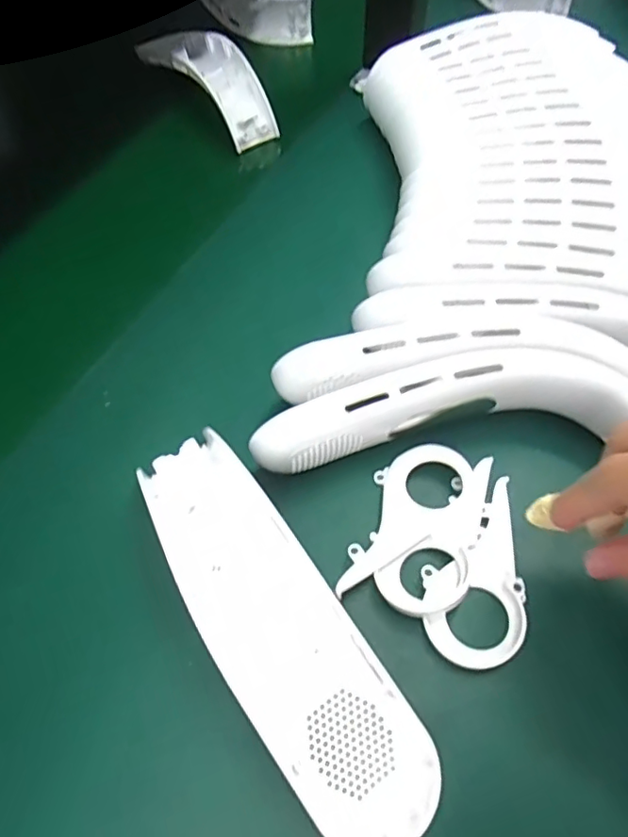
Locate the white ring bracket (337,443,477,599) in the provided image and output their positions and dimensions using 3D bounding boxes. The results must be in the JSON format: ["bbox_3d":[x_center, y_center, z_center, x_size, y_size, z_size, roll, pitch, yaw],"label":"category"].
[{"bbox_3d":[0.040,0.044,0.284,0.088,0.008,0.045,-27,59,-16],"label":"white ring bracket"}]

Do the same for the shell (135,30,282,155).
[{"bbox_3d":[-0.093,-0.299,0.508,0.054,0.055,0.163,-31,60,-18],"label":"shell"}]

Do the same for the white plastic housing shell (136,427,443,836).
[{"bbox_3d":[-0.019,0.084,0.246,0.055,0.028,0.188,-29,60,-17],"label":"white plastic housing shell"}]

